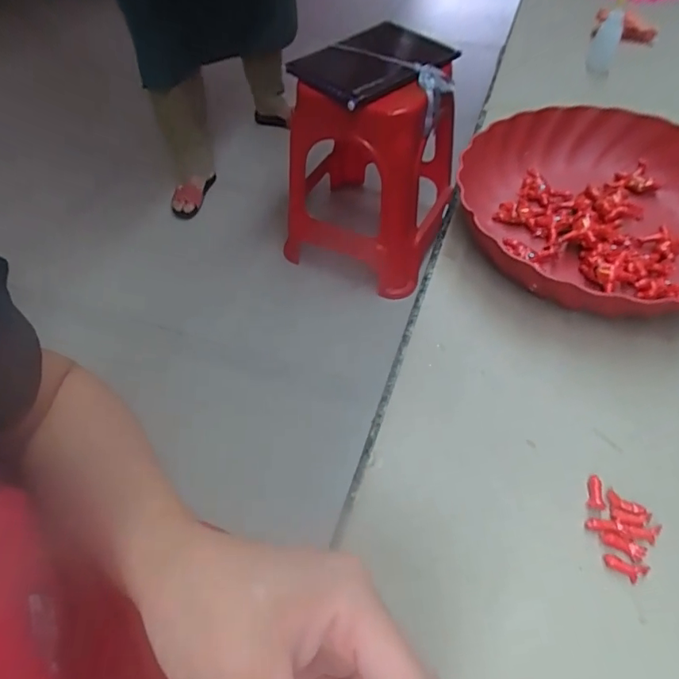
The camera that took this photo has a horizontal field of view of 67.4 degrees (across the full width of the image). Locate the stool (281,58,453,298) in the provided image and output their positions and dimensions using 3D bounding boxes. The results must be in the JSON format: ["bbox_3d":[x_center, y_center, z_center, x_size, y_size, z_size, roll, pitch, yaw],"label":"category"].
[{"bbox_3d":[0.064,-0.460,1.330,0.401,0.496,0.350,18,56,15],"label":"stool"}]

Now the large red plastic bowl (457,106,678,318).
[{"bbox_3d":[0.219,-0.110,0.434,0.240,0.052,0.231,-20,55,-13],"label":"large red plastic bowl"}]

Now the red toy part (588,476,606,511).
[{"bbox_3d":[0.155,0.092,0.306,0.010,0.004,0.020,11,54,10],"label":"red toy part"}]

